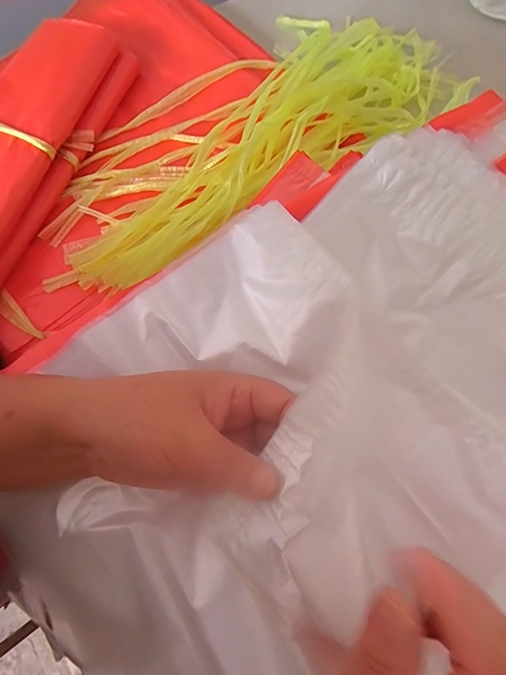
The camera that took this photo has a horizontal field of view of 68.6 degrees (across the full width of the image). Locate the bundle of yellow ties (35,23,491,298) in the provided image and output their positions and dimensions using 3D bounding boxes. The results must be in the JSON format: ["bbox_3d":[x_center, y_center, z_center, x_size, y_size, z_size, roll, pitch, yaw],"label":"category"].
[{"bbox_3d":[-0.013,-0.234,0.407,0.507,0.035,0.221,-32,74,-10],"label":"bundle of yellow ties"}]

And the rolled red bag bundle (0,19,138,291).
[{"bbox_3d":[-0.260,-0.201,0.395,0.122,0.064,0.361,23,72,8],"label":"rolled red bag bundle"}]

